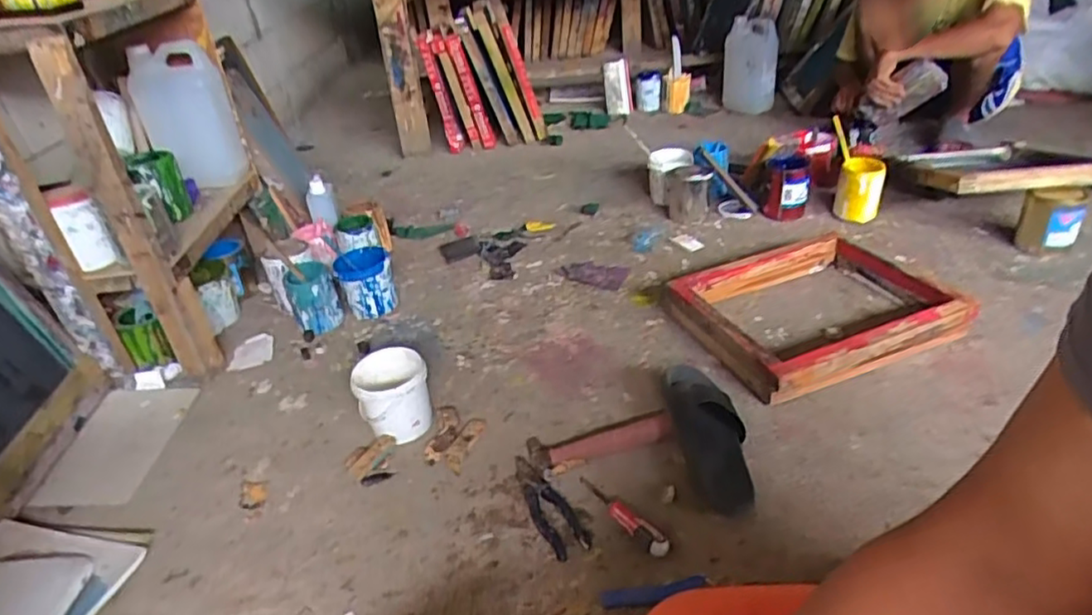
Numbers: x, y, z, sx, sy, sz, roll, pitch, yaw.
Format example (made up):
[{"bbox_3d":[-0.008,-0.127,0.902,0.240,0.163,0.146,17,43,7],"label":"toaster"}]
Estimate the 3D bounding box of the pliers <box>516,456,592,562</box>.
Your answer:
[{"bbox_3d":[-0.001,0.291,0.963,0.056,0.012,0.191,-20,39,-20],"label":"pliers"}]

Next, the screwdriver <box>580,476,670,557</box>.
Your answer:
[{"bbox_3d":[0.109,0.294,0.931,0.027,0.029,0.176,-25,32,-25],"label":"screwdriver"}]

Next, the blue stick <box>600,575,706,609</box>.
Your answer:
[{"bbox_3d":[0.137,0.363,0.829,0.135,0.014,0.024,-11,43,1],"label":"blue stick"}]

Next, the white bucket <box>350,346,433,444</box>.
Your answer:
[{"bbox_3d":[-0.264,0.150,1.123,0.126,0.129,0.115,-13,33,-9],"label":"white bucket"}]

